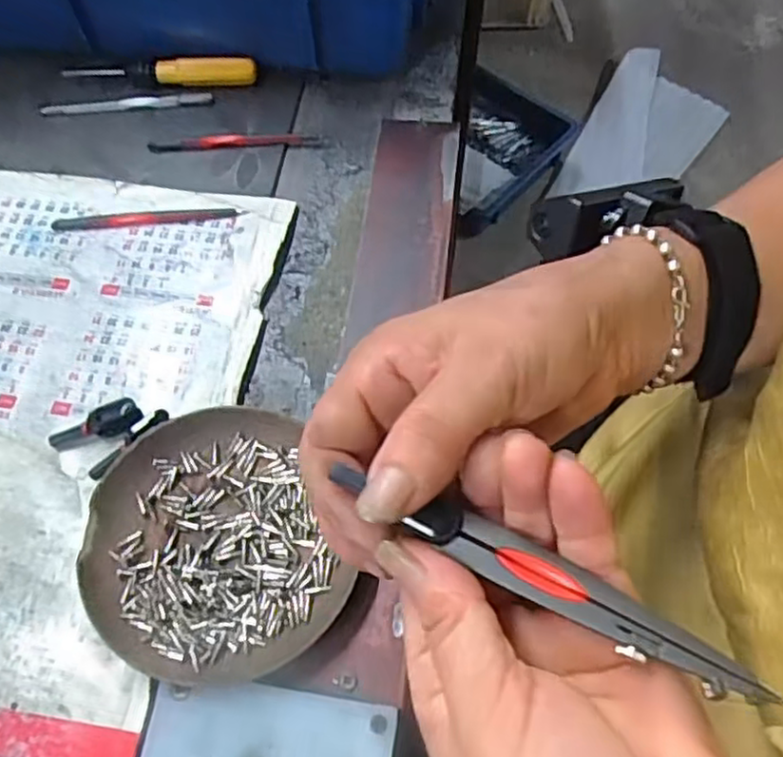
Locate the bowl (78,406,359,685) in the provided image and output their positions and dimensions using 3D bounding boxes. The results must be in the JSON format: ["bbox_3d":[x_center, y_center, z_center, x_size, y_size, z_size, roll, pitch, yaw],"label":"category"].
[{"bbox_3d":[-0.076,0.069,0.300,0.104,0.015,0.112,-5,61,-1],"label":"bowl"}]

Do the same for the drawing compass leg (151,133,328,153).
[{"bbox_3d":[-0.093,-0.145,0.422,0.108,0.006,0.012,-1,61,1],"label":"drawing compass leg"}]

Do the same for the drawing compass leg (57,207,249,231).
[{"bbox_3d":[-0.140,-0.092,0.393,0.107,0.004,0.010,-4,61,-1],"label":"drawing compass leg"}]

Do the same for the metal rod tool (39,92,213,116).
[{"bbox_3d":[-0.168,-0.176,0.441,0.106,0.004,0.010,-7,61,-2],"label":"metal rod tool"}]

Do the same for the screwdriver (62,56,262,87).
[{"bbox_3d":[-0.150,-0.198,0.448,0.124,0.016,0.011,-1,61,1],"label":"screwdriver"}]

